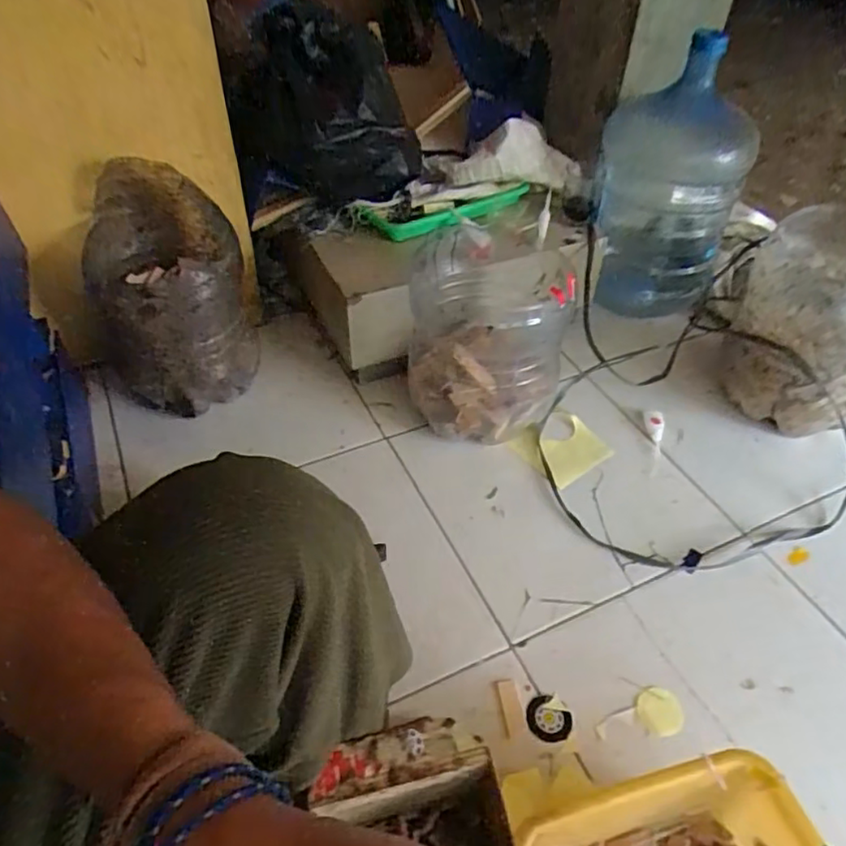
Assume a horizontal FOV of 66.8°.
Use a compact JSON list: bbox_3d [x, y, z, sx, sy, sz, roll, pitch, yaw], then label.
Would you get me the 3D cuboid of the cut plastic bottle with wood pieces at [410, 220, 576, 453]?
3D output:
[{"bbox_3d":[0.102,-0.151,1.082,0.238,0.281,0.314,4,46,3],"label":"cut plastic bottle with wood pieces"}]

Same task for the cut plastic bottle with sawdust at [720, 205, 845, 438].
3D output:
[{"bbox_3d":[0.654,-0.171,1.061,0.246,0.321,0.261,31,53,26],"label":"cut plastic bottle with sawdust"}]

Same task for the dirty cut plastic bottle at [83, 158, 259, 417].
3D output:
[{"bbox_3d":[-0.392,-0.197,1.007,0.221,0.314,0.266,-18,49,-18],"label":"dirty cut plastic bottle"}]

